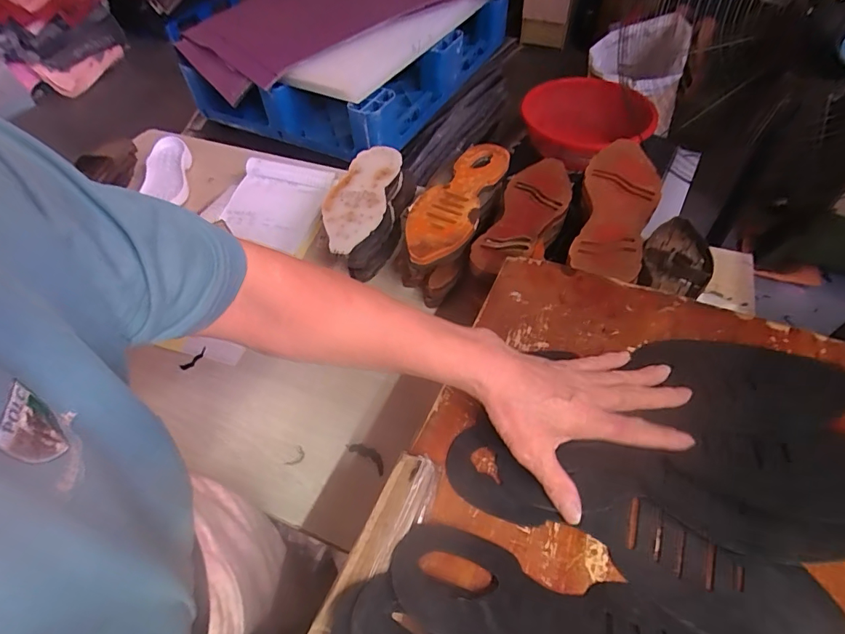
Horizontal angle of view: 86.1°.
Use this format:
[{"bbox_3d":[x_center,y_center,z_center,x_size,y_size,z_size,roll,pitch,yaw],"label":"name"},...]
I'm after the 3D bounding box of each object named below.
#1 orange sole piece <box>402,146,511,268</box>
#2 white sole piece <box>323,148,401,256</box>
[{"bbox_3d":[0.051,-0.188,0.710,0.098,0.015,0.294,17,55,16],"label":"orange sole piece"},{"bbox_3d":[-0.107,-0.209,0.772,0.097,0.025,0.262,6,53,9],"label":"white sole piece"}]

